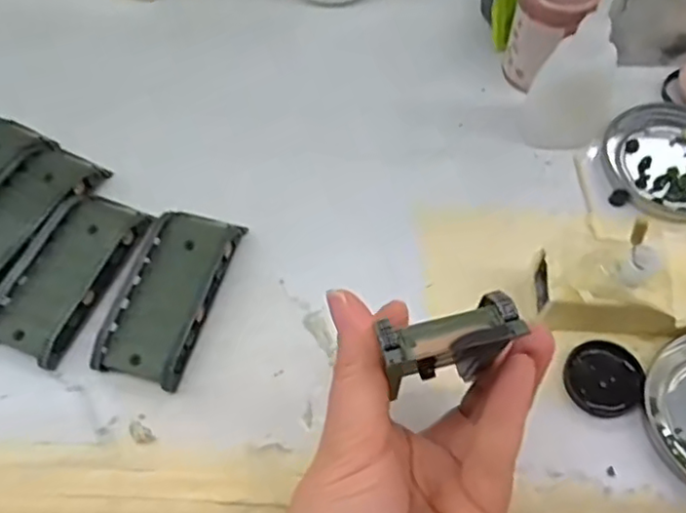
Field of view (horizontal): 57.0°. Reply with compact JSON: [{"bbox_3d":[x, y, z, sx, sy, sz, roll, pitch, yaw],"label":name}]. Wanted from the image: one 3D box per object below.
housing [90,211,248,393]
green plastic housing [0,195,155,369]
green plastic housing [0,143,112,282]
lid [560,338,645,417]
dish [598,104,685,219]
[{"bbox_3d":[-0.089,0.018,0.326,0.046,0.016,0.093,14,63,10],"label":"housing"},{"bbox_3d":[-0.143,0.008,0.332,0.049,0.012,0.094,21,64,14],"label":"green plastic housing"},{"bbox_3d":[-0.180,-0.025,0.351,0.049,0.014,0.095,25,65,15],"label":"green plastic housing"},{"bbox_3d":[0.123,0.058,0.299,0.035,0.006,0.035,-1,61,2],"label":"lid"},{"bbox_3d":[0.191,-0.055,0.365,0.075,0.012,0.077,-1,61,2],"label":"dish"}]

